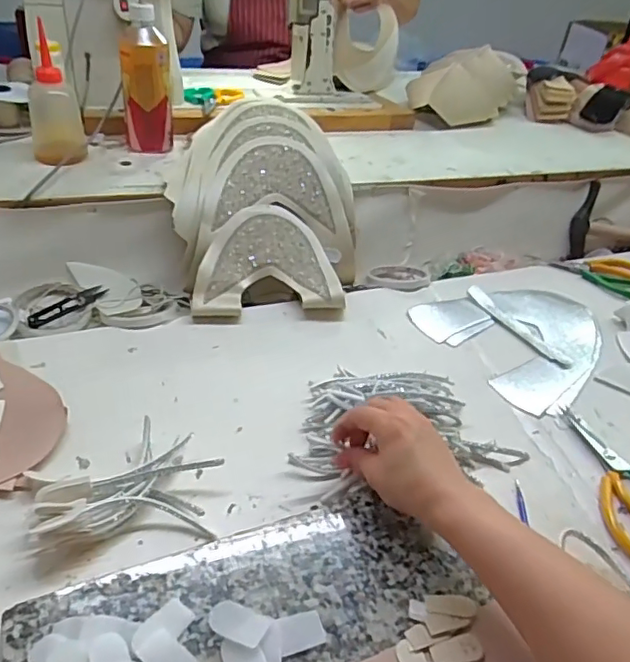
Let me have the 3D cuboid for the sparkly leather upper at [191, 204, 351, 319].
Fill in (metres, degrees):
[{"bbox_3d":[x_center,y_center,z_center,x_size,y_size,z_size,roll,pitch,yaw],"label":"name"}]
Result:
[{"bbox_3d":[-0.060,-0.091,0.708,0.174,0.034,0.142,0,75,-16],"label":"sparkly leather upper"}]

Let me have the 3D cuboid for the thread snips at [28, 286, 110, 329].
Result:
[{"bbox_3d":[-0.300,-0.032,0.687,0.026,0.009,0.101,33,46,28],"label":"thread snips"}]

